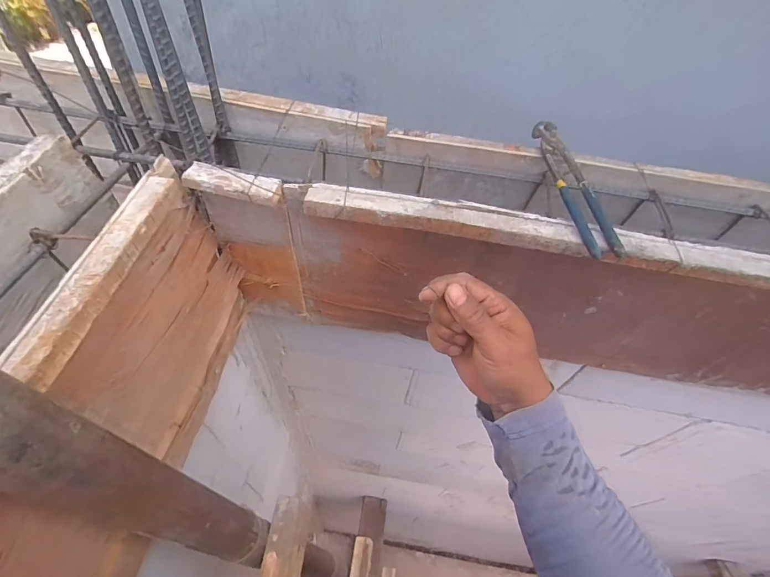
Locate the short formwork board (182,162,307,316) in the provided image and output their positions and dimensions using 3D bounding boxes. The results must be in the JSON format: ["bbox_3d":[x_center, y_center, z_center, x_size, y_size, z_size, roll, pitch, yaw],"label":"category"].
[{"bbox_3d":[-0.188,-0.046,0.556,0.119,0.269,0.039,13,53,4],"label":"short formwork board"}]

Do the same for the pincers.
[{"bbox_3d":[0.231,-0.128,0.473,0.042,0.029,0.225,-1,53,-7],"label":"pincers"}]

